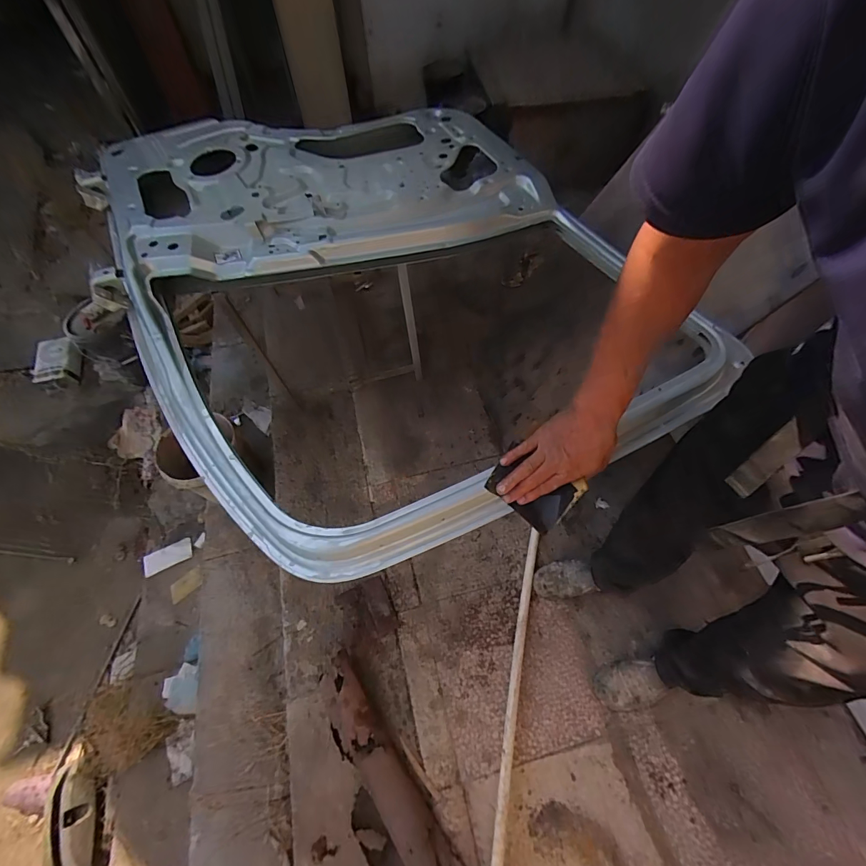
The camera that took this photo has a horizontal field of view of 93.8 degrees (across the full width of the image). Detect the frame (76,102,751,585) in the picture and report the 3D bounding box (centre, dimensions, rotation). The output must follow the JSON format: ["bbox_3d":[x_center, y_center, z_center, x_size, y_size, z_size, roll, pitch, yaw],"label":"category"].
[{"bbox_3d":[-0.174,-0.438,0.965,1.069,0.115,1.422,-24,62,-12],"label":"frame"}]

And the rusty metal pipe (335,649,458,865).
[{"bbox_3d":[-0.090,0.804,0.913,0.102,0.082,0.599,-31,63,-15],"label":"rusty metal pipe"}]

